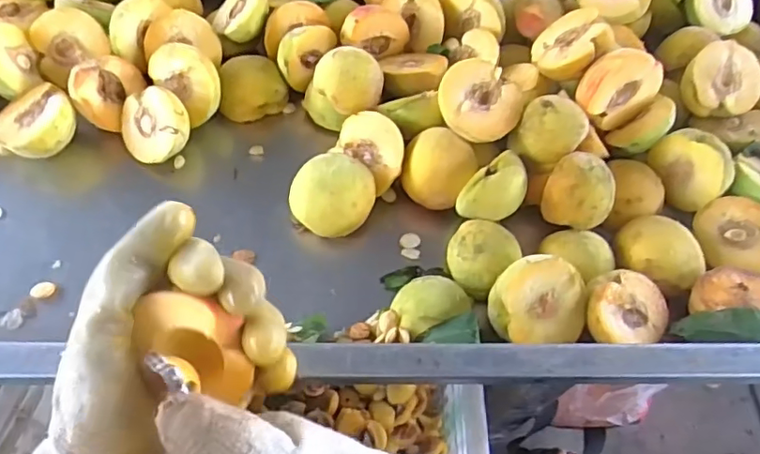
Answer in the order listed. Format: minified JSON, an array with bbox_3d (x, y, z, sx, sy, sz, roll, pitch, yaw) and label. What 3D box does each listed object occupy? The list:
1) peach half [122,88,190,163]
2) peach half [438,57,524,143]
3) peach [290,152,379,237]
[{"bbox_3d":[-0.181,-0.082,0.464,0.057,0.022,0.058,5,99,22],"label":"peach half"},{"bbox_3d":[0.075,-0.096,0.449,0.064,0.026,0.064,4,73,-13],"label":"peach half"},{"bbox_3d":[-0.036,-0.023,0.439,0.061,0.048,0.053,-5,57,-7],"label":"peach"}]

